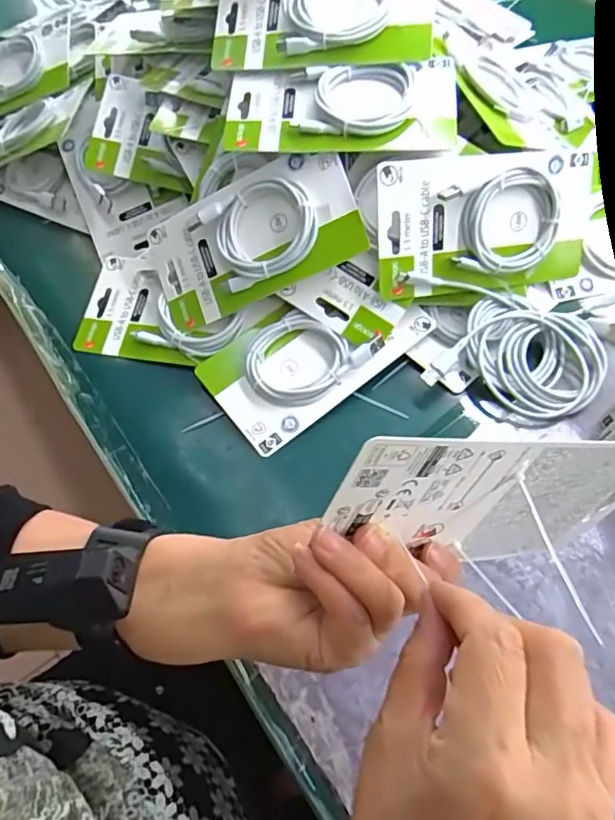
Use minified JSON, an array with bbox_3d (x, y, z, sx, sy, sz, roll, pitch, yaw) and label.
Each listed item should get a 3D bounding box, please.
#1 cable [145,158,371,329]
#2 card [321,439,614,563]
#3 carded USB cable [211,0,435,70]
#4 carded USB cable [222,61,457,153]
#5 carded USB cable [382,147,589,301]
[{"bbox_3d":[-0.048,-0.139,0.458,0.178,0.022,0.099,-22,86,19],"label":"cable"},{"bbox_3d":[0.089,0.047,0.267,0.176,0.095,0.004,1,46,-22],"label":"card"},{"bbox_3d":[0.011,-0.327,0.455,0.179,0.027,0.101,5,83,10],"label":"carded USB cable"},{"bbox_3d":[0.025,-0.241,0.444,0.181,0.029,0.079,1,61,4],"label":"carded USB cable"},{"bbox_3d":[0.143,-0.146,0.441,0.179,0.102,0.020,-9,22,-9],"label":"carded USB cable"}]

